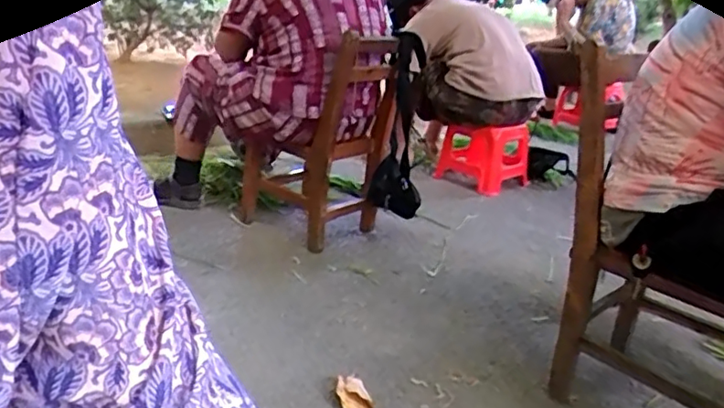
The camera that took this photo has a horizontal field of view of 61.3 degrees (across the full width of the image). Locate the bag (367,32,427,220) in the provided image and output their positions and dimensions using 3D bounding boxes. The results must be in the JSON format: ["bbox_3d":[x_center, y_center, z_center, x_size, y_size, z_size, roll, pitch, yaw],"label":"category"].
[{"bbox_3d":[0.099,-0.208,1.721,0.133,0.487,0.200,5,20,-3],"label":"bag"}]

